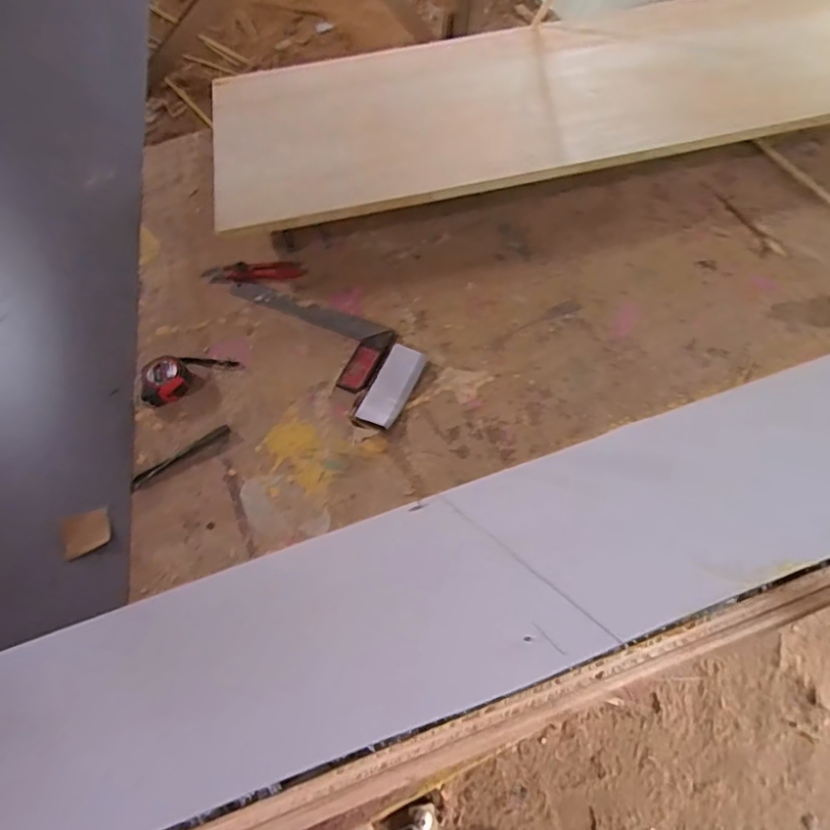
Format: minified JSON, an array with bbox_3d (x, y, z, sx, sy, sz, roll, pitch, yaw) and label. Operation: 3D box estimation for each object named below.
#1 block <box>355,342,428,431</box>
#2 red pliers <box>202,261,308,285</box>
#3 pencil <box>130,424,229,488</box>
[{"bbox_3d":[-0.033,-0.040,0.808,0.054,0.022,0.137,19,62,13],"label":"block"},{"bbox_3d":[-0.274,-0.244,0.939,0.177,0.012,0.040,-3,59,0],"label":"red pliers"},{"bbox_3d":[-0.335,0.058,0.789,0.149,0.007,0.018,-33,63,-16],"label":"pencil"}]

